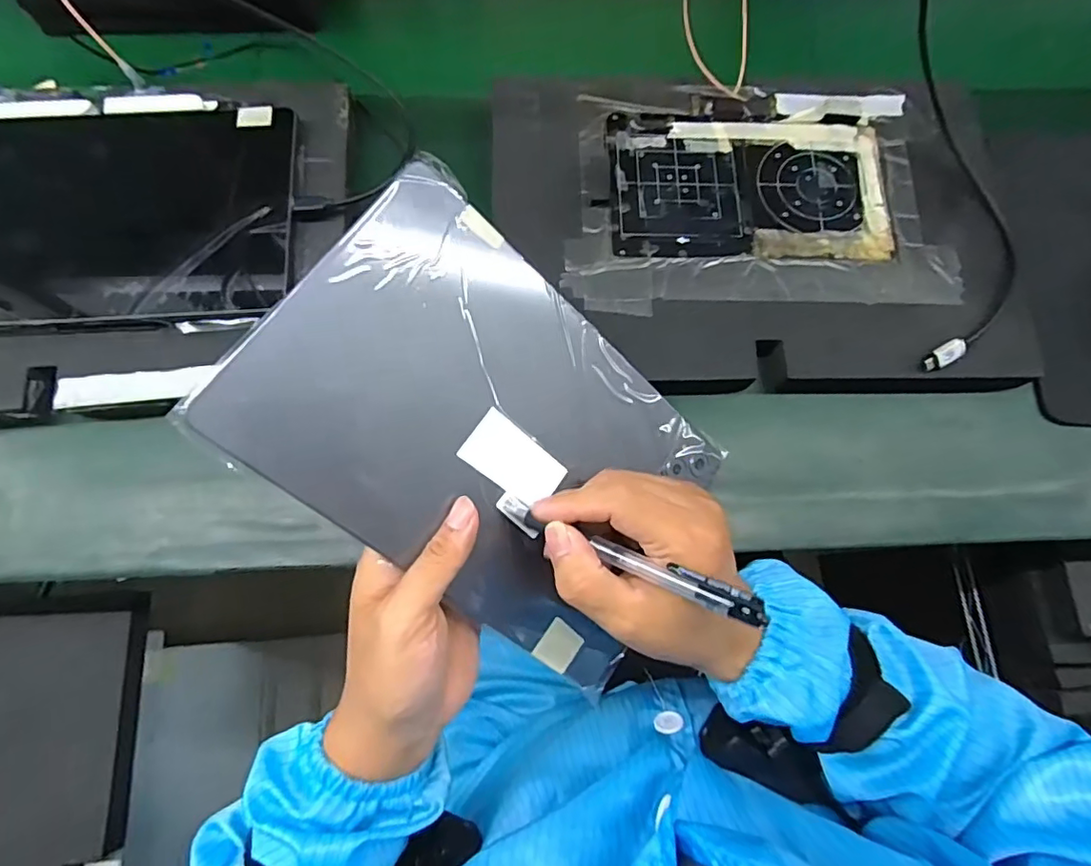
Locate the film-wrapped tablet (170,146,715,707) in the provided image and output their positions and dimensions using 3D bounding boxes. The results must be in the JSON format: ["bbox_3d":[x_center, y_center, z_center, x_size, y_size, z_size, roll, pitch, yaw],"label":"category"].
[{"bbox_3d":[-0.020,0.004,0.308,0.249,0.008,0.169,40,76,-20],"label":"film-wrapped tablet"}]

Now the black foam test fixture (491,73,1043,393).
[{"bbox_3d":[0.157,-0.159,0.429,0.368,0.024,0.266,-4,72,-3],"label":"black foam test fixture"}]

